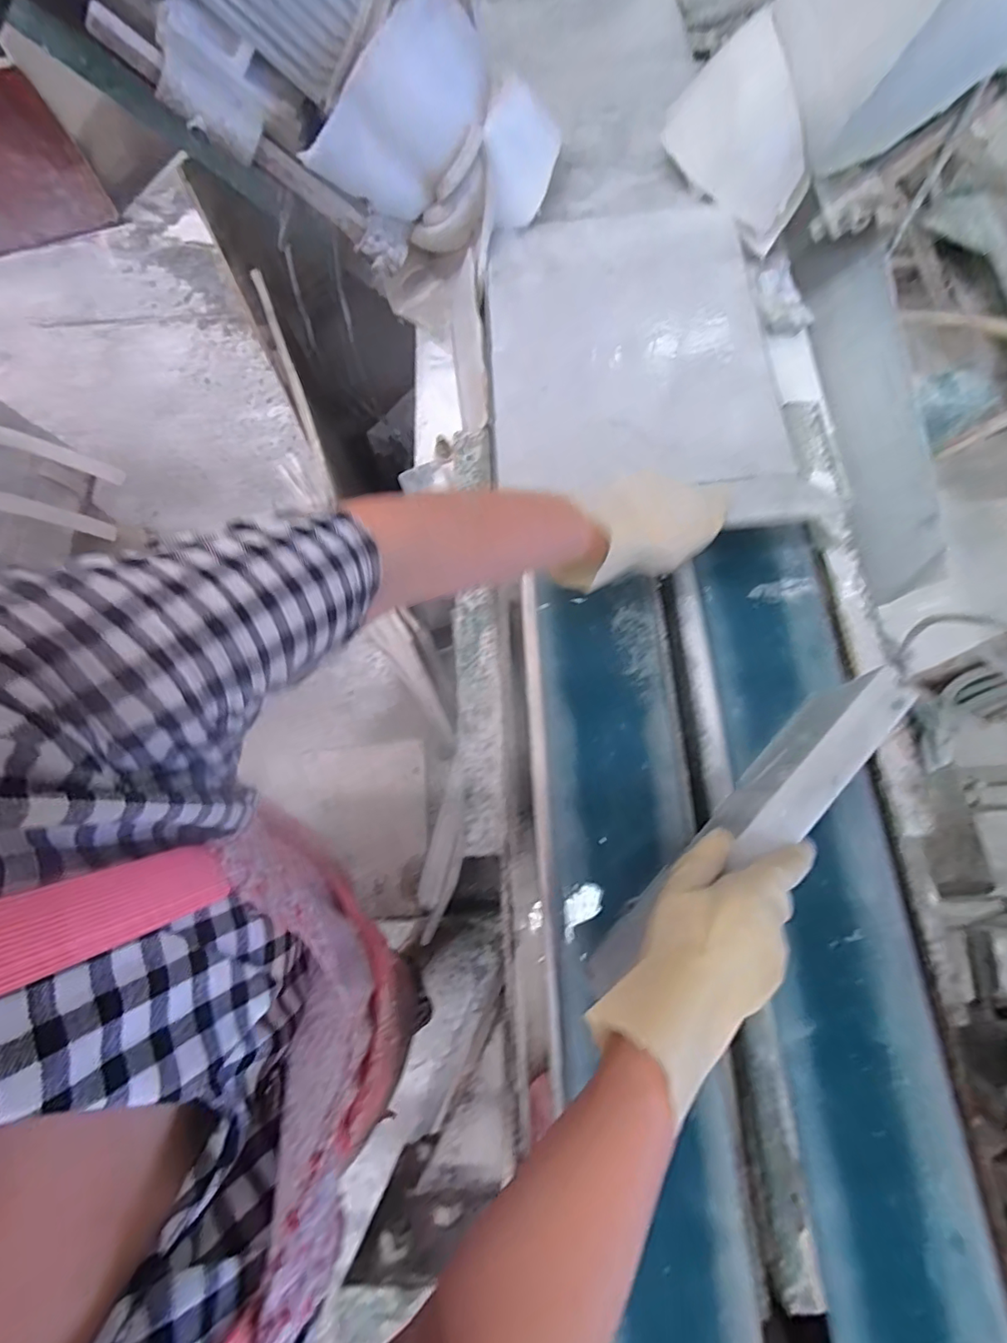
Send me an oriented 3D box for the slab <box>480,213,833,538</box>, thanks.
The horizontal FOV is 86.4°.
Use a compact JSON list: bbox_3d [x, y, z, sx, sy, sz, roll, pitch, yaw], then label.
[{"bbox_3d":[0.143,-0.351,0.610,0.313,0.015,0.452,-8,73,2],"label":"slab"}]

